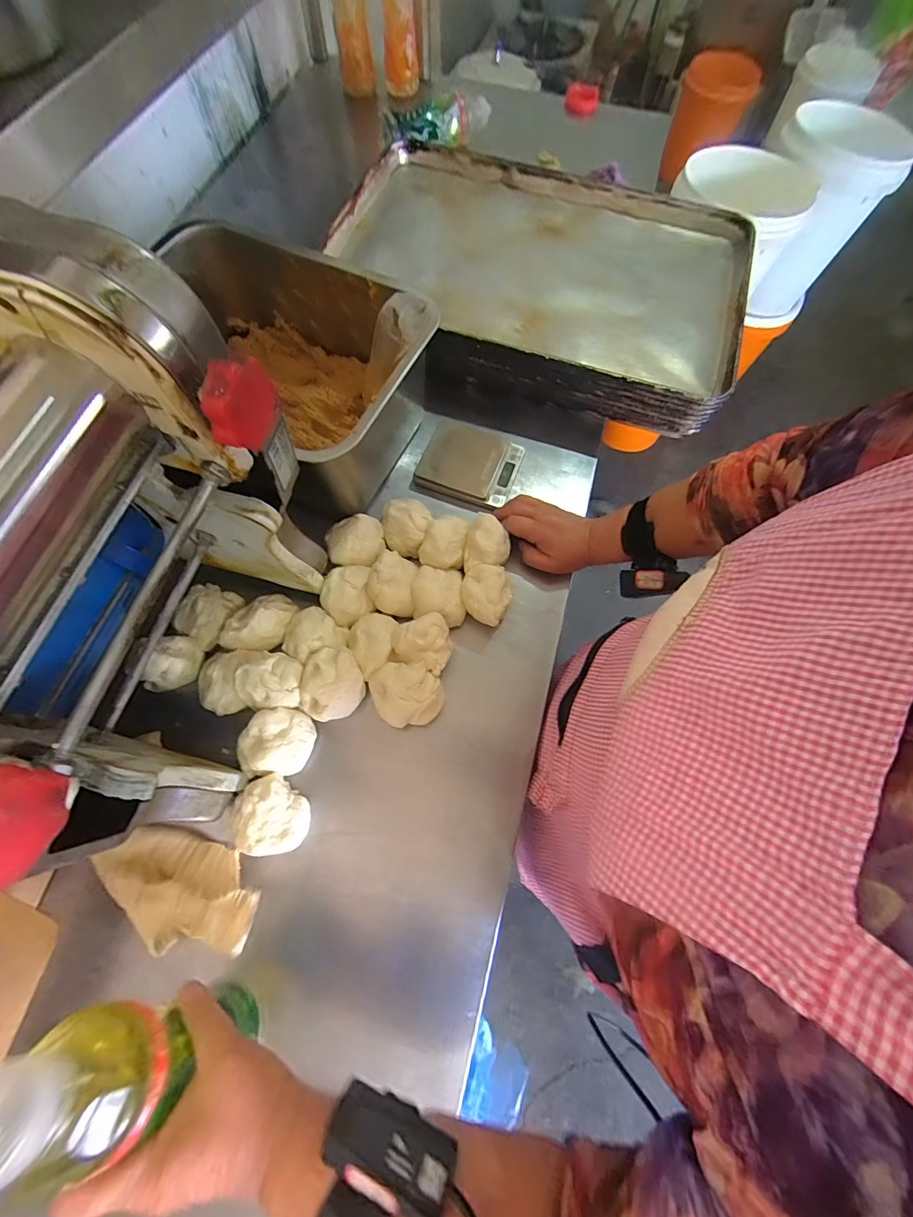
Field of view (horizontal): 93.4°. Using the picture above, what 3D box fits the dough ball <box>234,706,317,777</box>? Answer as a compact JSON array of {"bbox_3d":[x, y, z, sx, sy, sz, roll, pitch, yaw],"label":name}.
[{"bbox_3d":[-0.180,0.133,0.428,0.067,0.041,0.060,-5,70,-3],"label":"dough ball"}]

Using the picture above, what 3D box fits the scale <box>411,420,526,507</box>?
[{"bbox_3d":[0.020,-0.197,0.575,0.122,0.021,0.108,19,70,6],"label":"scale"}]

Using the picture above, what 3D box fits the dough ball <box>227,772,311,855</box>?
[{"bbox_3d":[-0.179,0.201,0.409,0.068,0.035,0.062,0,69,-1],"label":"dough ball"}]

